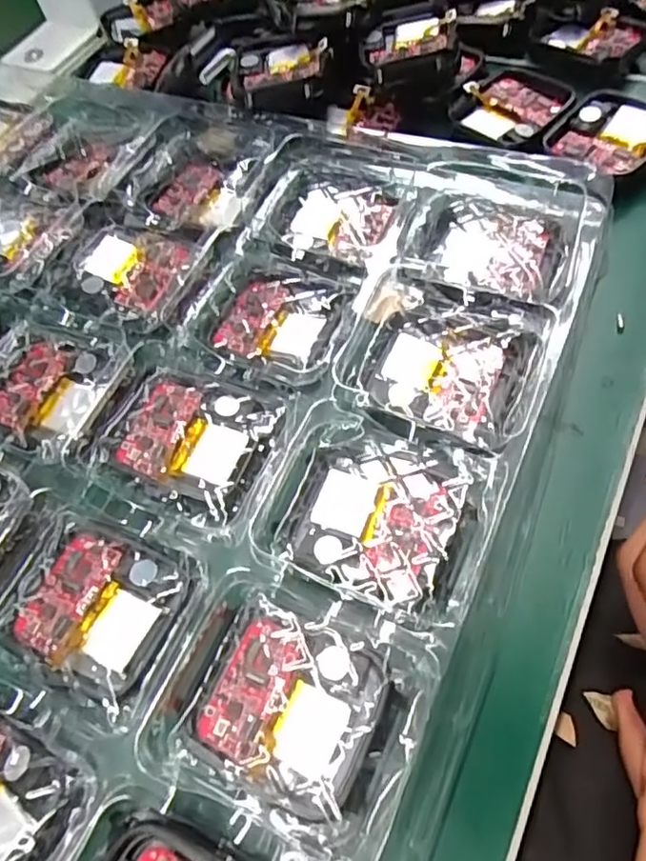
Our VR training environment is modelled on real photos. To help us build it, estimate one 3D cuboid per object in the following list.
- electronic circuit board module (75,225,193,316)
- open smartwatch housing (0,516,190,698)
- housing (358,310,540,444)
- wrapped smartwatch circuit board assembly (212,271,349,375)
[{"bbox_3d":[-0.067,-0.055,0.211,0.038,0.007,0.037,8,61,13],"label":"electronic circuit board module"},{"bbox_3d":[-0.058,0.044,0.156,0.039,0.008,0.037,18,63,18],"label":"open smartwatch housing"},{"bbox_3d":[0.035,-0.017,0.176,0.045,0.011,0.039,16,63,18],"label":"housing"},{"bbox_3d":[-0.014,-0.036,0.196,0.038,0.008,0.028,14,63,17],"label":"wrapped smartwatch circuit board assembly"}]

